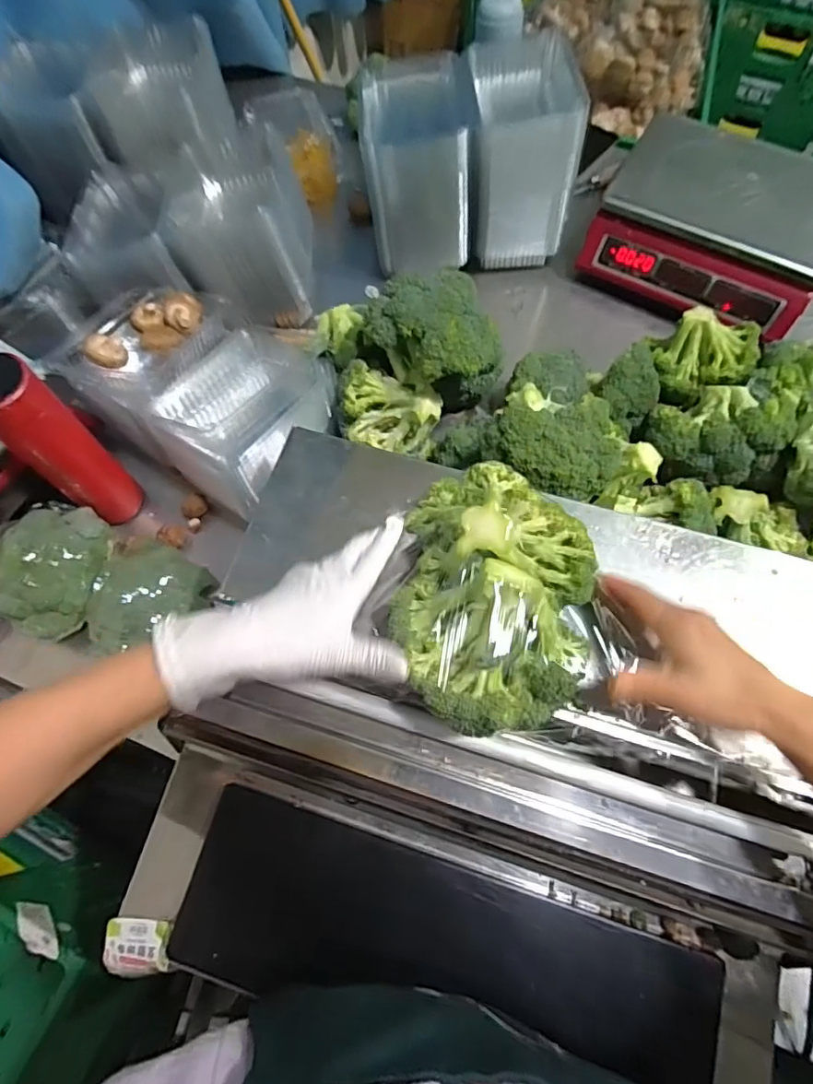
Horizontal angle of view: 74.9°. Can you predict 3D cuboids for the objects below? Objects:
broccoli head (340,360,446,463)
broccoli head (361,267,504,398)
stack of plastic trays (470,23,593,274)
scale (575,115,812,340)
[{"bbox_3d":[-0.018,-0.146,0.596,0.109,0.084,0.073,12,68,6],"label":"broccoli head"},{"bbox_3d":[0.033,-0.214,0.582,0.120,0.130,0.111,0,67,1],"label":"broccoli head"},{"bbox_3d":[0.147,-0.519,0.719,0.139,0.180,0.186,1,67,1],"label":"stack of plastic trays"},{"bbox_3d":[0.421,-0.428,0.715,0.293,0.096,0.241,29,70,13],"label":"scale"}]

